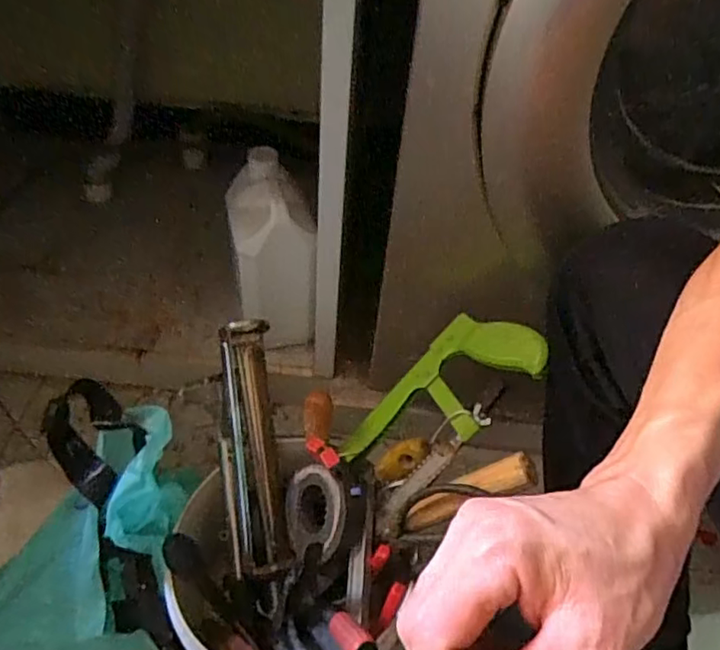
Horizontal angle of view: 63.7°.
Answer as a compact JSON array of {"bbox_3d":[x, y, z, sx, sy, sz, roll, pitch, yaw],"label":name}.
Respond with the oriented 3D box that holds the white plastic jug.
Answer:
[{"bbox_3d":[-0.103,-0.081,0.703,0.095,0.251,0.095,-15,28,-19],"label":"white plastic jug"}]

